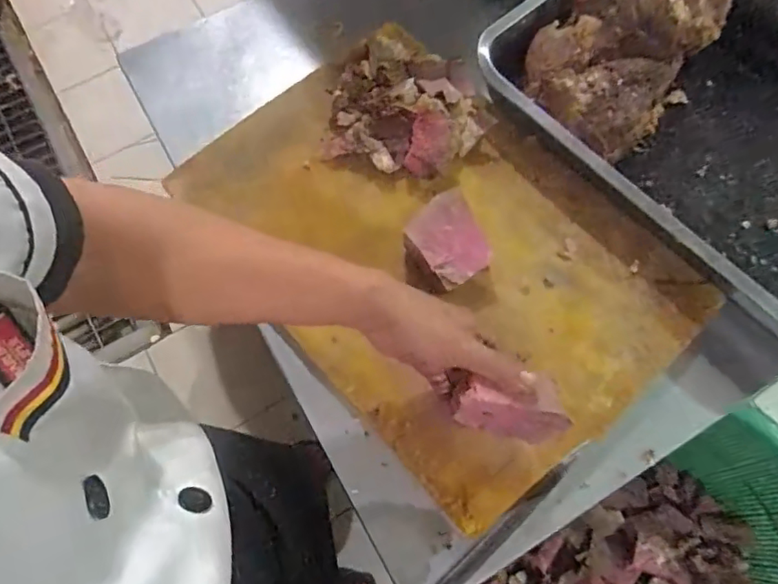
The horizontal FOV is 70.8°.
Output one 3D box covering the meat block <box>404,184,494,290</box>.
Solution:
[{"bbox_3d":[0.054,-0.042,0.514,0.067,0.047,0.079,-29,72,-10],"label":"meat block"}]

